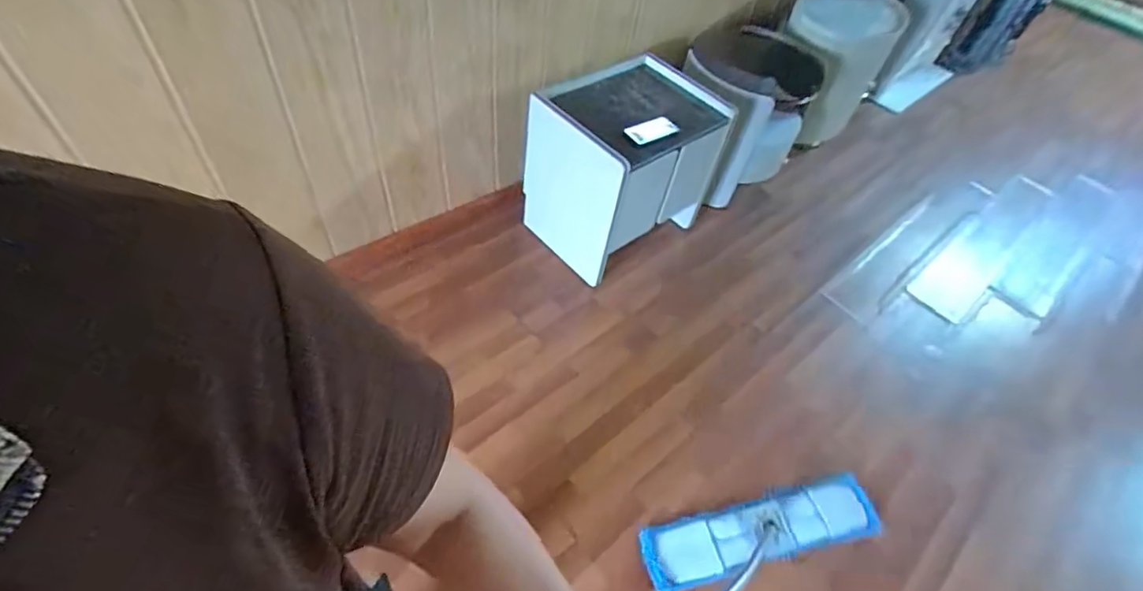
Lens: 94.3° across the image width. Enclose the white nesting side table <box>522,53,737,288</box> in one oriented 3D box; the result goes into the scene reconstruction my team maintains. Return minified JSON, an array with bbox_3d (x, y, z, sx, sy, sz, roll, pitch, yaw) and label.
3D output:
[{"bbox_3d":[0.155,-0.415,1.730,0.515,0.490,0.403,-30,61,-30],"label":"white nesting side table"}]

